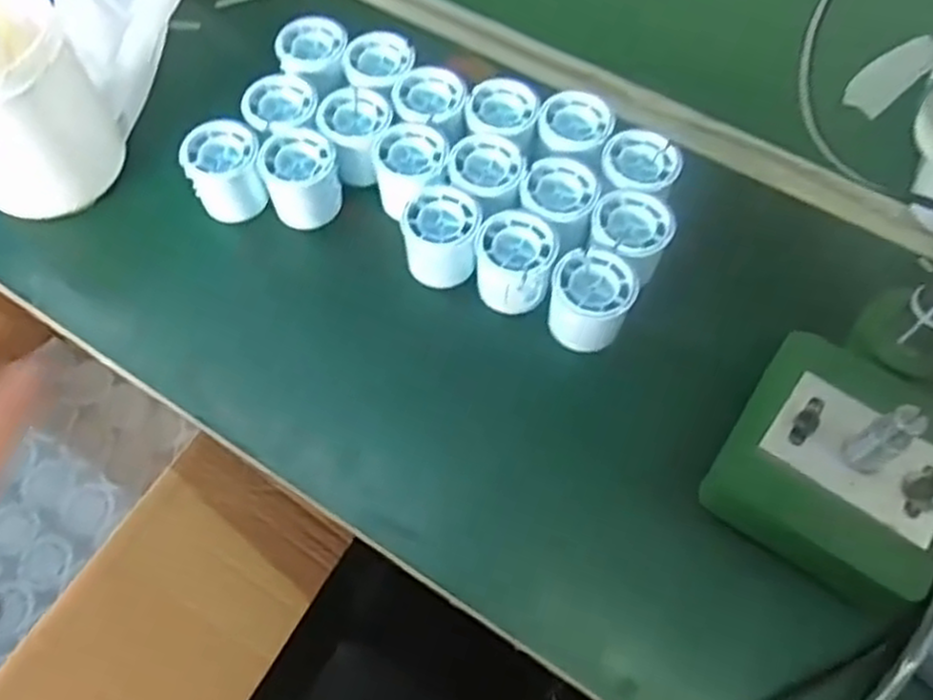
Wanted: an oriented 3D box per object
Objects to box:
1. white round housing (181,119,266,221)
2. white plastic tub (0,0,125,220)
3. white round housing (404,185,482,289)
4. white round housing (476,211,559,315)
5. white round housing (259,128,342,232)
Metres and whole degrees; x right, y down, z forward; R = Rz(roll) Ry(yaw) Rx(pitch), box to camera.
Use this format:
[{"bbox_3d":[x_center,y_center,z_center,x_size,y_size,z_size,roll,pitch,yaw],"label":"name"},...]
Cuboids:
[{"bbox_3d":[-0.180,-0.134,0.567,0.053,0.051,0.062,-18,63,-11],"label":"white round housing"},{"bbox_3d":[-0.319,-0.168,0.534,0.111,0.137,0.116,0,61,-1],"label":"white plastic tub"},{"bbox_3d":[-0.017,-0.081,0.539,0.050,0.051,0.052,0,61,-1],"label":"white round housing"},{"bbox_3d":[0.034,-0.060,0.524,0.054,0.044,0.059,-1,62,-2],"label":"white round housing"},{"bbox_3d":[-0.122,-0.127,0.564,0.050,0.058,0.054,0,61,-1],"label":"white round housing"}]

